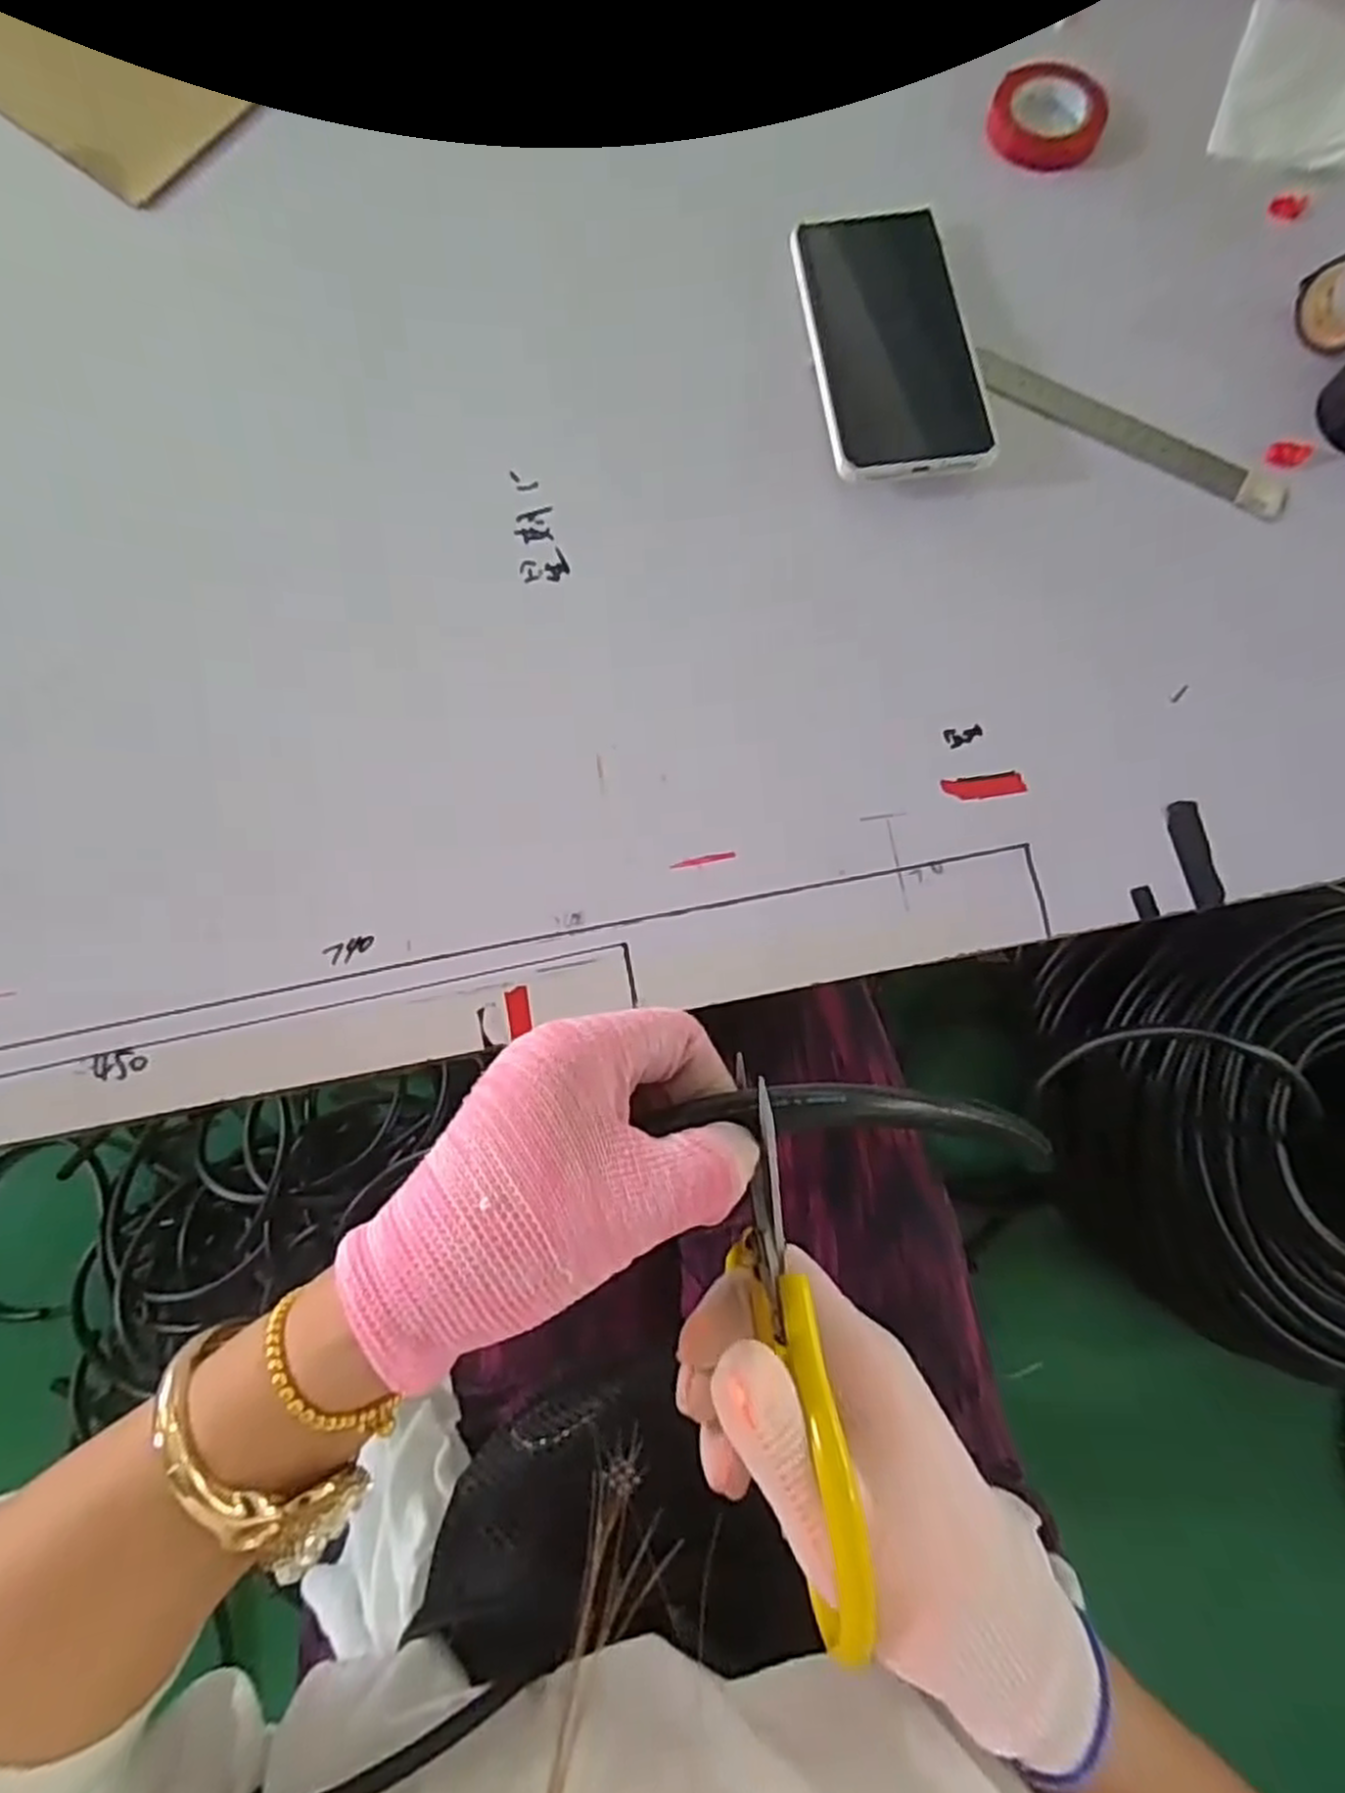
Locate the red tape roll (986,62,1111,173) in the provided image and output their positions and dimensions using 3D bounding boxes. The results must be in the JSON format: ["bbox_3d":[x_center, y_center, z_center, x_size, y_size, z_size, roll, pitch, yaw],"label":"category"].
[{"bbox_3d":[0.210,-0.437,0.435,0.063,0.014,0.055,24,81,5],"label":"red tape roll"}]

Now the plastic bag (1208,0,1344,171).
[{"bbox_3d":[0.370,-0.449,0.434,0.112,0.015,0.124,26,81,6],"label":"plastic bag"}]

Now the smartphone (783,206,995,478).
[{"bbox_3d":[0.111,-0.283,0.395,0.077,0.012,0.160,-7,79,0],"label":"smartphone"}]

